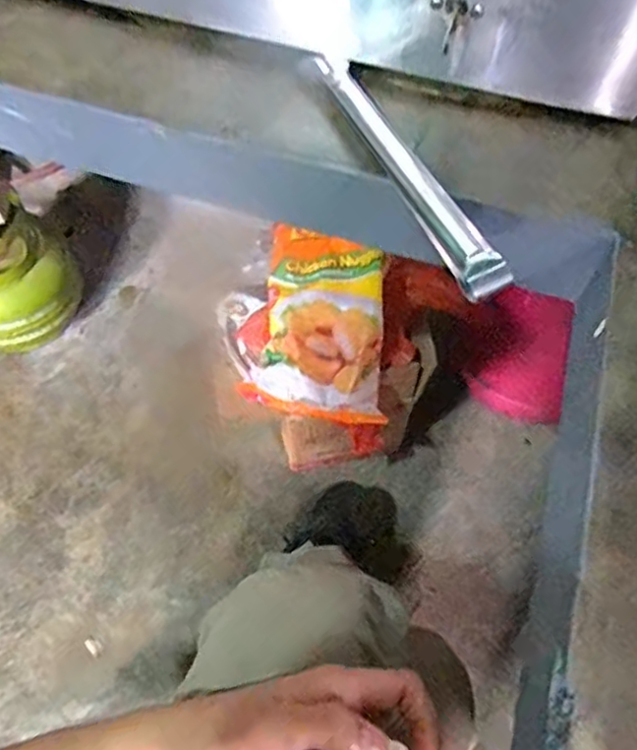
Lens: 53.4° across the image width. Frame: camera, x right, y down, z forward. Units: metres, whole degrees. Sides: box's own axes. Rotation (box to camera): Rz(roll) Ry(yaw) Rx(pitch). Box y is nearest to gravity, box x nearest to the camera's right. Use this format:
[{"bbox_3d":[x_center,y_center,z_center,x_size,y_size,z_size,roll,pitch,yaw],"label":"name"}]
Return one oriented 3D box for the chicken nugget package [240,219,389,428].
[{"bbox_3d":[0.007,-0.069,0.833,0.178,0.049,0.241,12,84,12],"label":"chicken nugget package"}]

